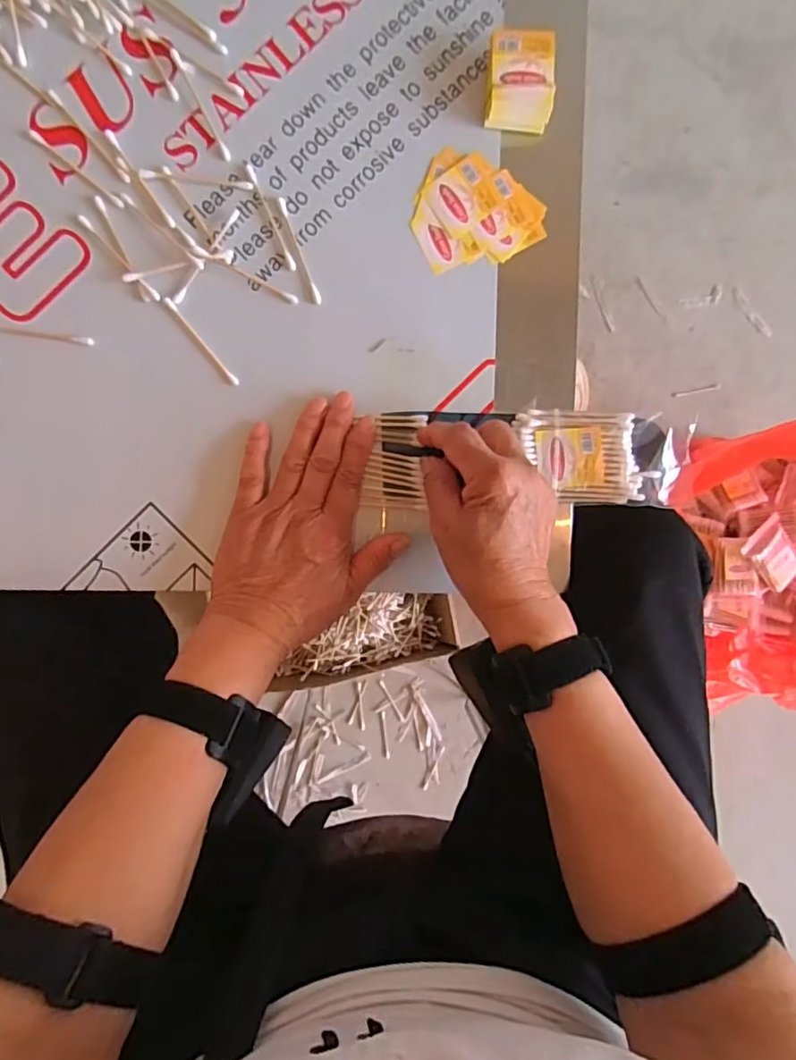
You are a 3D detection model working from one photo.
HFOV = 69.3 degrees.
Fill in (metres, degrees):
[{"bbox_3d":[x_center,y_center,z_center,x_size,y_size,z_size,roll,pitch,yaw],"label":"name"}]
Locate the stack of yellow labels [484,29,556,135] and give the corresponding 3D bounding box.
[{"bbox_3d":[0.079,-0.289,0.372,0.043,0.023,0.048,3,92,-3],"label":"stack of yellow labels"}]

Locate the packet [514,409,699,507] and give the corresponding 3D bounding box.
[{"bbox_3d":[0.138,-0.049,0.387,0.110,0.012,0.060,3,92,-1],"label":"packet"}]

